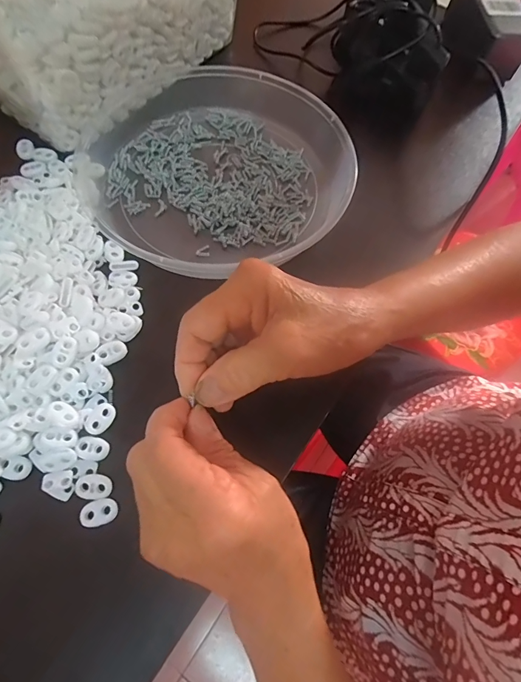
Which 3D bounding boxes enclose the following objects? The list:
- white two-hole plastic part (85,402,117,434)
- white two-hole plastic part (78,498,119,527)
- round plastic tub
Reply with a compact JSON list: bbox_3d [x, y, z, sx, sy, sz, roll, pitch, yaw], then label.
[{"bbox_3d":[-0.112,0.053,0.266,0.017,0.004,0.022,26,67,9],"label":"white two-hole plastic part"},{"bbox_3d":[-0.103,0.109,0.245,0.024,0.004,0.014,-13,67,-9],"label":"white two-hole plastic part"},{"bbox_3d":[-0.041,-0.159,0.347,0.223,0.035,0.238,1,65,-2],"label":"round plastic tub"}]

